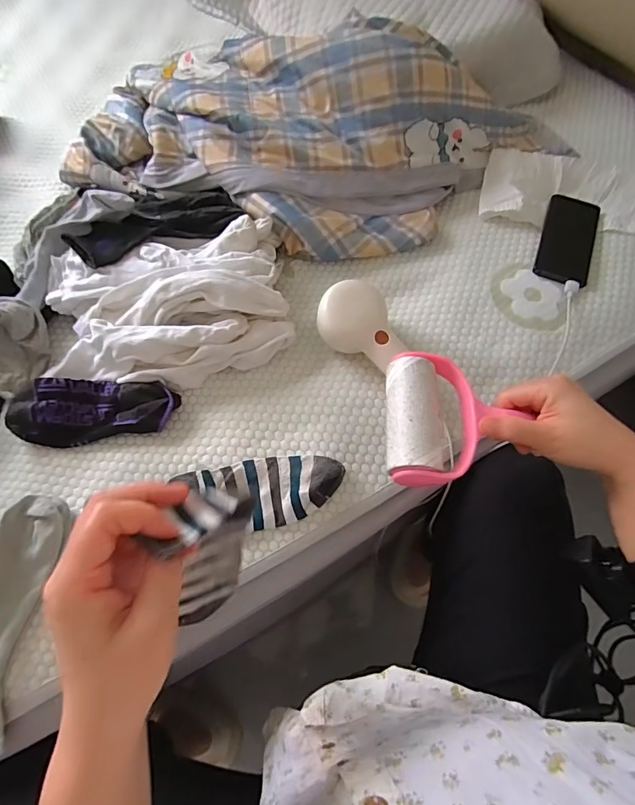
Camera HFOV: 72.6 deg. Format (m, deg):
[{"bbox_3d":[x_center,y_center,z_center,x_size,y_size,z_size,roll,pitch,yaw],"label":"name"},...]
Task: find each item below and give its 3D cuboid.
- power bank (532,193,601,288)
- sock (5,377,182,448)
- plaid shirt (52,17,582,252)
[{"bbox_3d":[0.342,-0.223,0.588,0.071,0.008,0.154,21,68,10],"label":"power bank"},{"bbox_3d":[-0.251,0.006,0.488,0.176,0.034,0.069,-7,66,-2],"label":"sock"},{"bbox_3d":[-0.024,-0.365,0.599,0.708,0.126,0.353,12,67,6],"label":"plaid shirt"}]

